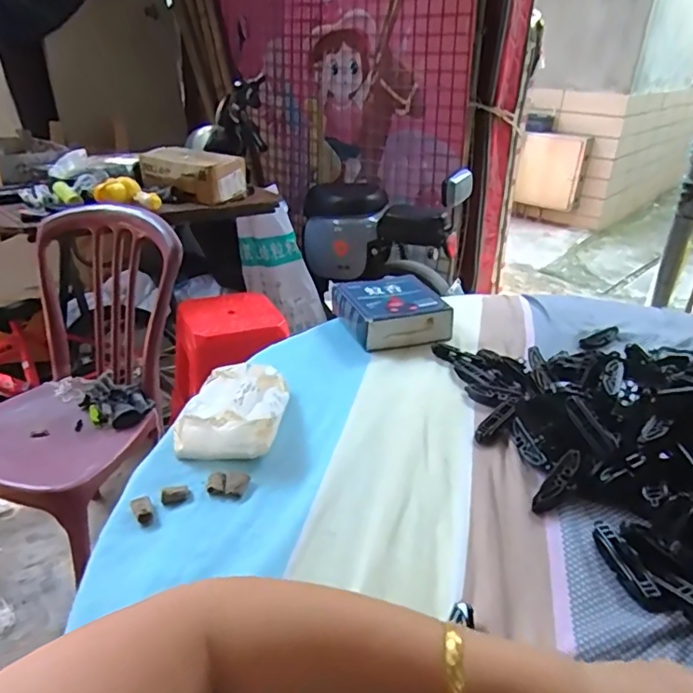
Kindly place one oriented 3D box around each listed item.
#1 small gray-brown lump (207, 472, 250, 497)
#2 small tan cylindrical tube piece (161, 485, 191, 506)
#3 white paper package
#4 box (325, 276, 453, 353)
[{"bbox_3d":[-0.112,0.130,0.520,0.037,0.011,0.024,4,28,3],"label":"small gray-brown lump"},{"bbox_3d":[-0.157,0.135,0.506,0.024,0.010,0.015,-9,30,-19],"label":"small tan cylindrical tube piece"},{"bbox_3d":[-0.122,0.064,0.607,0.108,0.044,0.151,3,28,1],"label":"white paper package"},{"bbox_3d":[0.064,-0.056,0.835,0.144,0.049,0.160,-11,31,-22],"label":"box"}]

